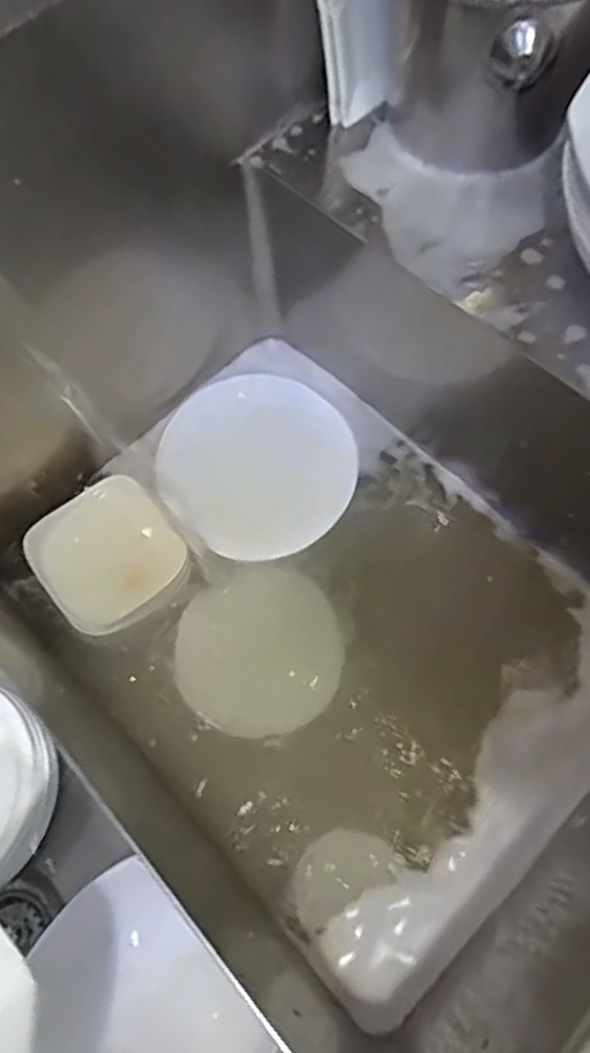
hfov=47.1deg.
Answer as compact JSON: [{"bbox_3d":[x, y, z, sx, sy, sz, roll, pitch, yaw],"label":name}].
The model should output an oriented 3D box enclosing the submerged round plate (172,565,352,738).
[{"bbox_3d":[-0.035,0.125,0.703,0.168,0.026,0.170,-1,65,1],"label":"submerged round plate"}]

